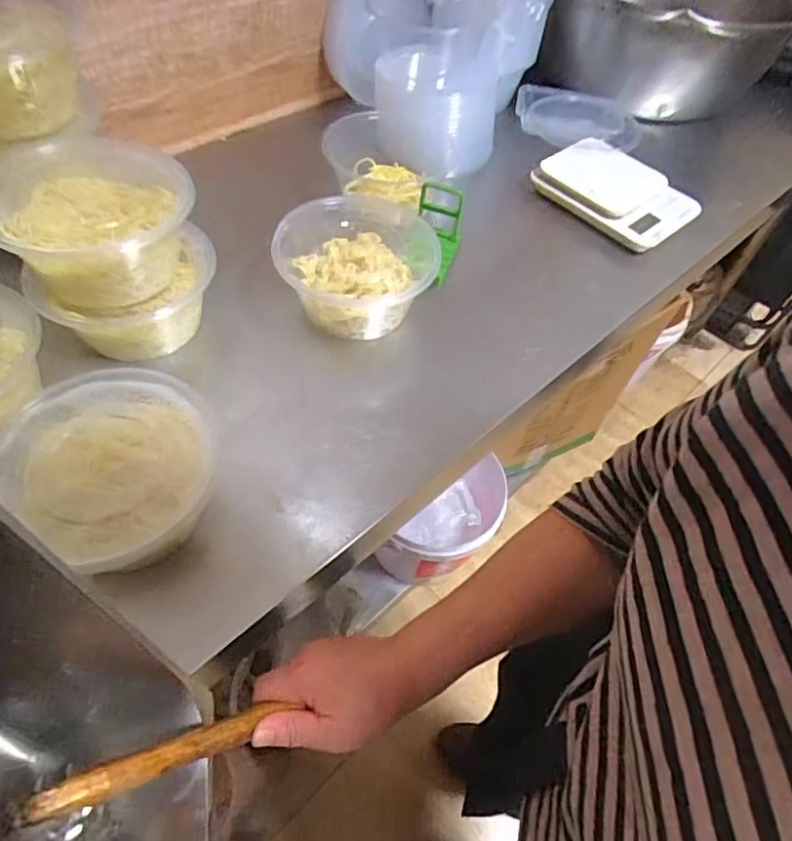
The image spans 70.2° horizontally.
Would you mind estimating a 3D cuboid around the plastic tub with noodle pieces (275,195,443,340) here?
[{"bbox_3d":[-0.041,-0.157,0.609,0.168,0.092,0.145,-10,56,-11],"label":"plastic tub with noodle pieces"}]

